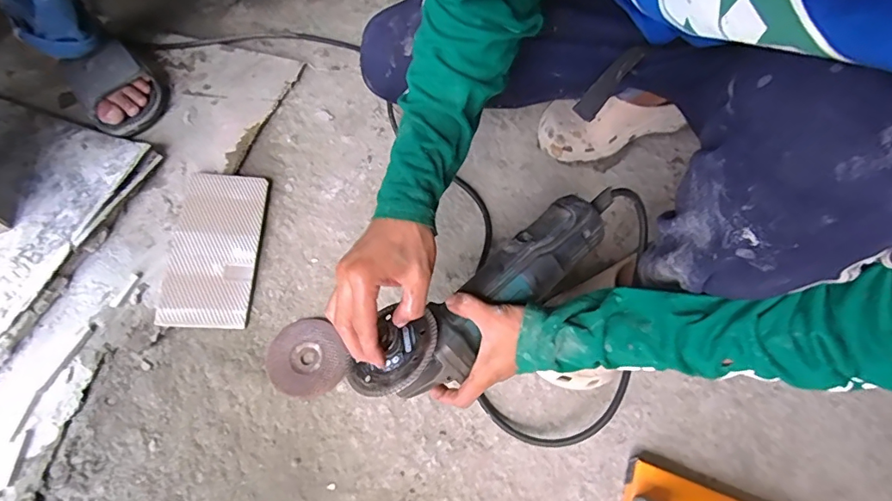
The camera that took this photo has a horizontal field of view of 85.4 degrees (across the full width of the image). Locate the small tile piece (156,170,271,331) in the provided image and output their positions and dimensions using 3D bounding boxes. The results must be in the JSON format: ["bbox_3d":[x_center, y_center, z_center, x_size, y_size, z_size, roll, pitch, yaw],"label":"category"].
[{"bbox_3d":[-0.312,-0.008,0.653,0.111,0.012,0.223,5,64,-11],"label":"small tile piece"}]

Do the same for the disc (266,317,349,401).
[{"bbox_3d":[-0.174,0.133,0.599,0.088,0.008,0.099,-32,70,-16],"label":"disc"}]

